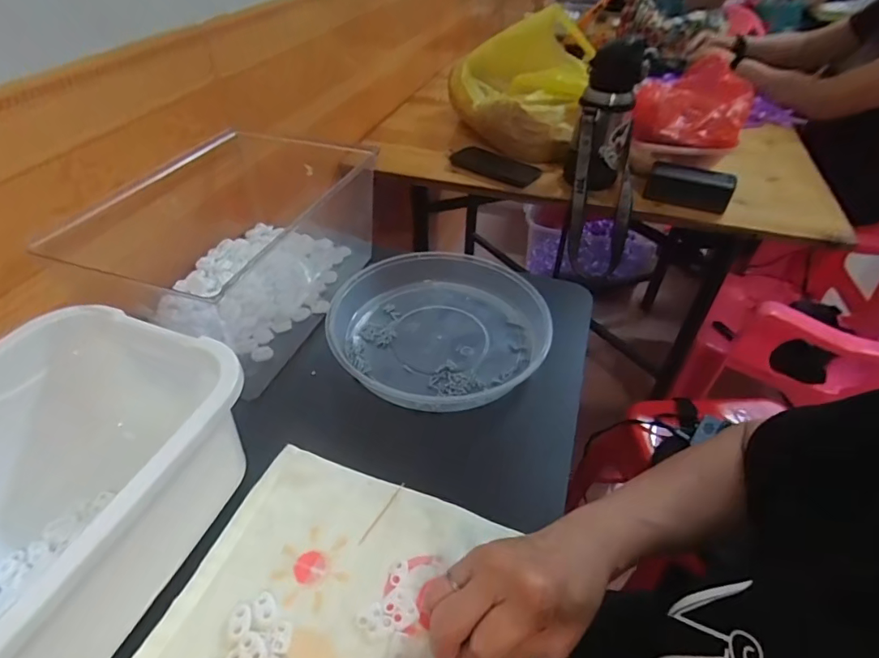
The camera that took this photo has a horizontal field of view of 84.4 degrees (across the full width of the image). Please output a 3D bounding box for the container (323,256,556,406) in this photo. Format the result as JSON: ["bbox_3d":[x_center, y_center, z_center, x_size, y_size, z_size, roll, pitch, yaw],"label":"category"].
[{"bbox_3d":[0.000,-0.006,0.534,0.235,0.034,0.210,1,42,-1],"label":"container"}]

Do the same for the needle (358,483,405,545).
[{"bbox_3d":[-0.045,0.145,0.386,0.004,0.004,0.060,23,47,22],"label":"needle"}]

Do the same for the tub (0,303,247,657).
[{"bbox_3d":[-0.267,0.124,0.336,0.192,0.139,0.255,13,44,13],"label":"tub"}]

